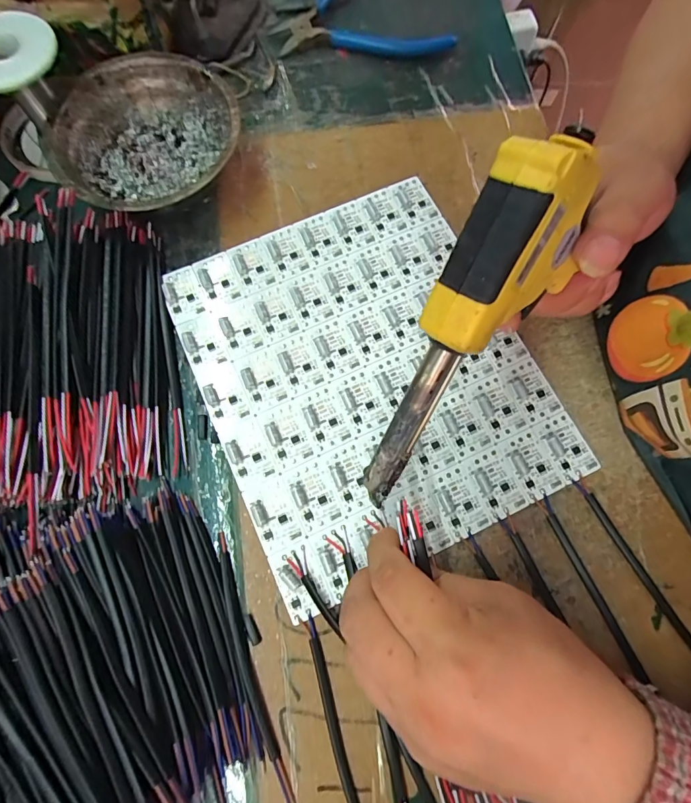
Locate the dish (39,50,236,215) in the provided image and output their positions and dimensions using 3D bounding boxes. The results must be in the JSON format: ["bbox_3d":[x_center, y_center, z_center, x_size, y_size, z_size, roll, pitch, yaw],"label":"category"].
[{"bbox_3d":[-0.136,-0.178,0.289,0.123,0.038,0.123,0,74,0],"label":"dish"}]

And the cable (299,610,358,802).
[{"bbox_3d":[-0.001,0.184,0.209,0.011,0.004,0.140,-18,75,-5],"label":"cable"}]

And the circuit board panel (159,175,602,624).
[{"bbox_3d":[0.011,-0.023,0.264,0.199,0.006,0.234,-25,76,-7],"label":"circuit board panel"}]

